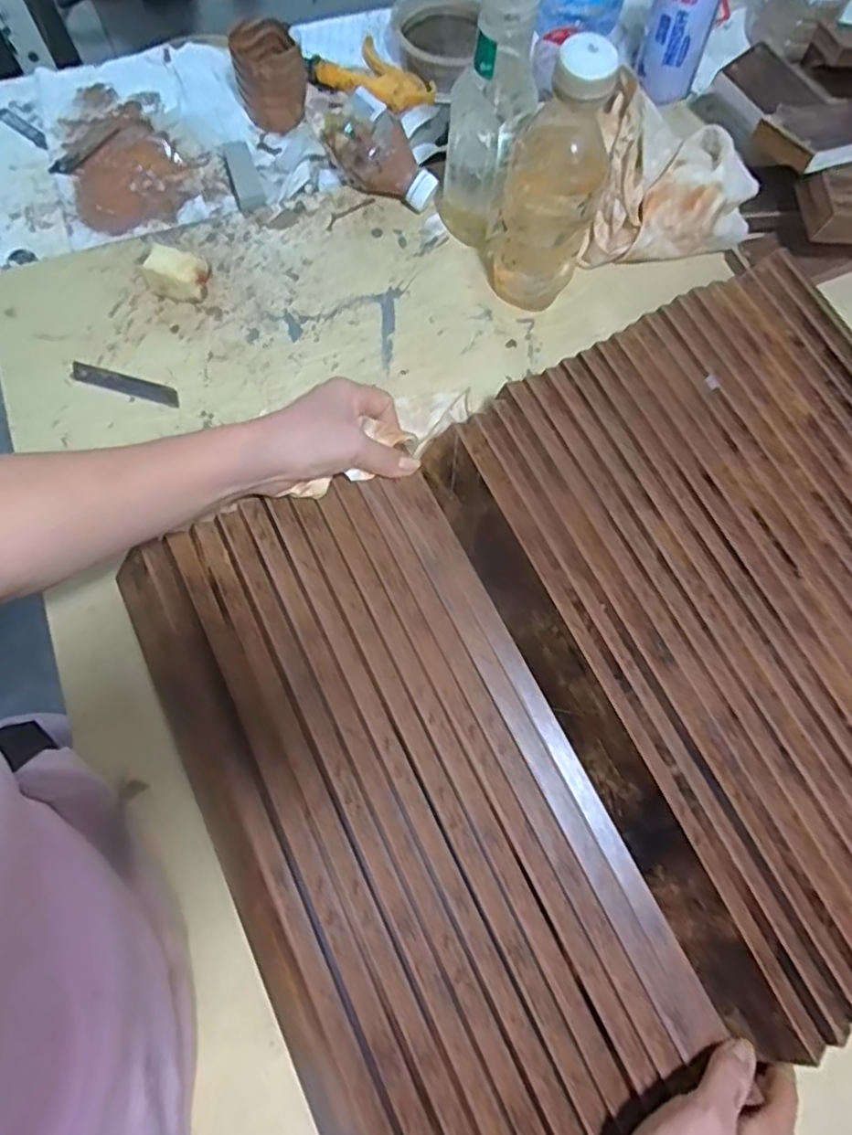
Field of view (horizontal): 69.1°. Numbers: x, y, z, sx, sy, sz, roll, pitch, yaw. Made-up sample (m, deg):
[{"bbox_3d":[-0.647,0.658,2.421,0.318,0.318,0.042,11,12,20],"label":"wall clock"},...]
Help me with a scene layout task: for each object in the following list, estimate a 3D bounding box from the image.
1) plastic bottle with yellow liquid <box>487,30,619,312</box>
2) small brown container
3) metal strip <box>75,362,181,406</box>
[{"bbox_3d":[0.096,-0.292,0.482,0.077,0.205,0.059,12,73,1],"label":"plastic bottle with yellow liquid"},{"bbox_3d":[-0.153,-0.493,0.618,0.066,0.062,0.062,1,73,-2],"label":"small brown container"},{"bbox_3d":[-0.260,-0.159,0.537,0.097,0.006,0.015,15,81,4],"label":"metal strip"}]

